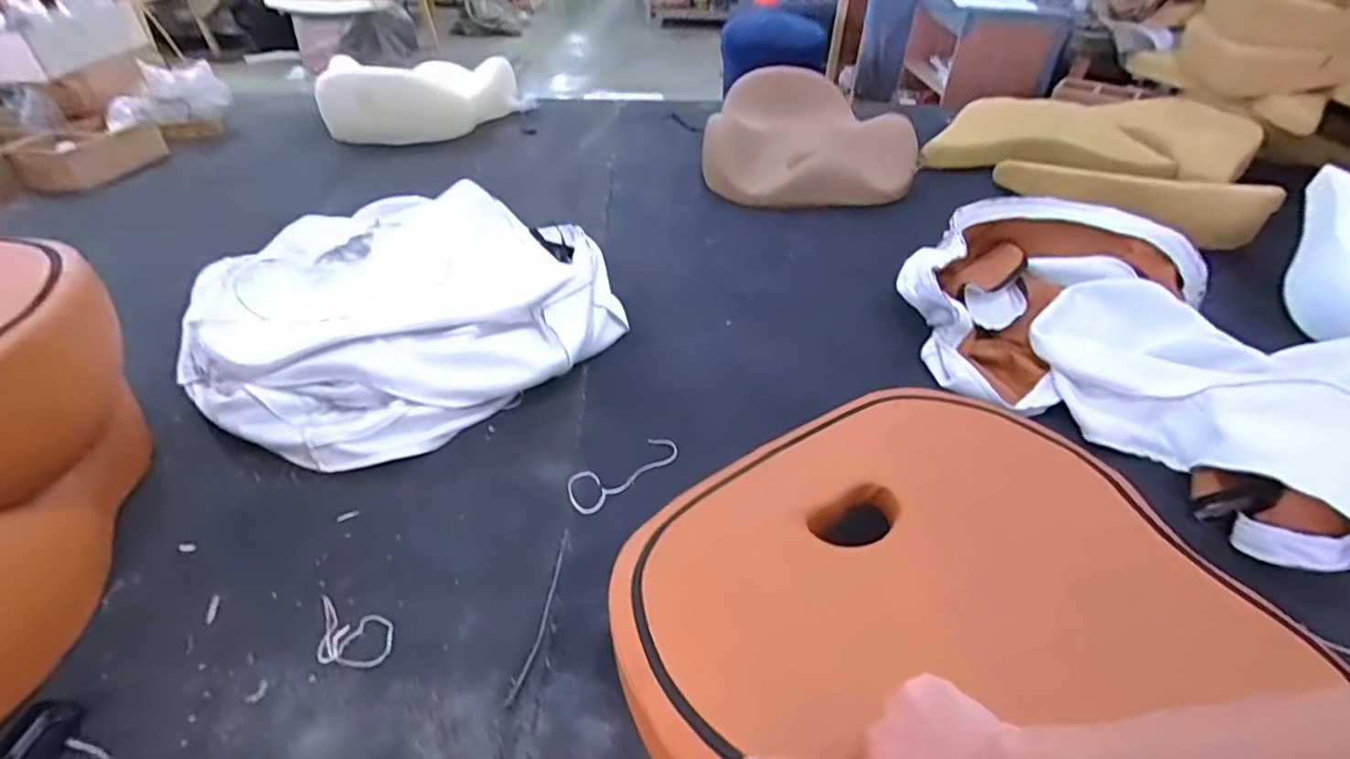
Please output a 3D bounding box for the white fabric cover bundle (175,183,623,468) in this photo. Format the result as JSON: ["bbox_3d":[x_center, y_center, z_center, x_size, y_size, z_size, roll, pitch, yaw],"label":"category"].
[{"bbox_3d":[-0.444,-0.122,1.111,0.602,0.180,0.655,1,39,-1],"label":"white fabric cover bundle"}]

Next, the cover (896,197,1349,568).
[{"bbox_3d":[0.766,-0.088,1.047,0.567,0.146,0.776,-23,45,-27],"label":"cover"}]

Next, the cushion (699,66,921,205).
[{"bbox_3d":[0.367,-0.694,1.759,0.549,0.290,0.288,0,39,-2],"label":"cushion"}]

